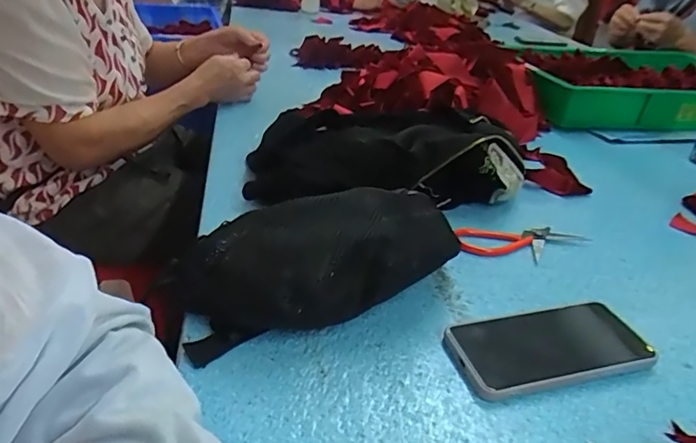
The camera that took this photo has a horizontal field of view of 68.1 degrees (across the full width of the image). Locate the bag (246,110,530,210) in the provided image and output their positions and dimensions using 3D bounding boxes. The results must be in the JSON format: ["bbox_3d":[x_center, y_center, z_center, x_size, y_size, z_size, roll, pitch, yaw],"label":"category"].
[{"bbox_3d":[0.044,-0.086,0.672,0.346,0.097,0.175,-3,31,-11],"label":"bag"}]

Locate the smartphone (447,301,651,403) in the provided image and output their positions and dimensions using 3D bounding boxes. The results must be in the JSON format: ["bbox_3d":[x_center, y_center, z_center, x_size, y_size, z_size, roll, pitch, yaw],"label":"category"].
[{"bbox_3d":[0.169,0.104,0.437,0.167,0.017,0.081,-5,31,-14],"label":"smartphone"}]

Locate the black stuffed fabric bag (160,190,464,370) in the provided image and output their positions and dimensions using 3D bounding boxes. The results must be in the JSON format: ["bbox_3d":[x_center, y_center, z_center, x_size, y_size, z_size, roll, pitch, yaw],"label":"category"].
[{"bbox_3d":[-0.020,0.039,0.454,0.249,0.092,0.120,-10,33,-22],"label":"black stuffed fabric bag"}]

